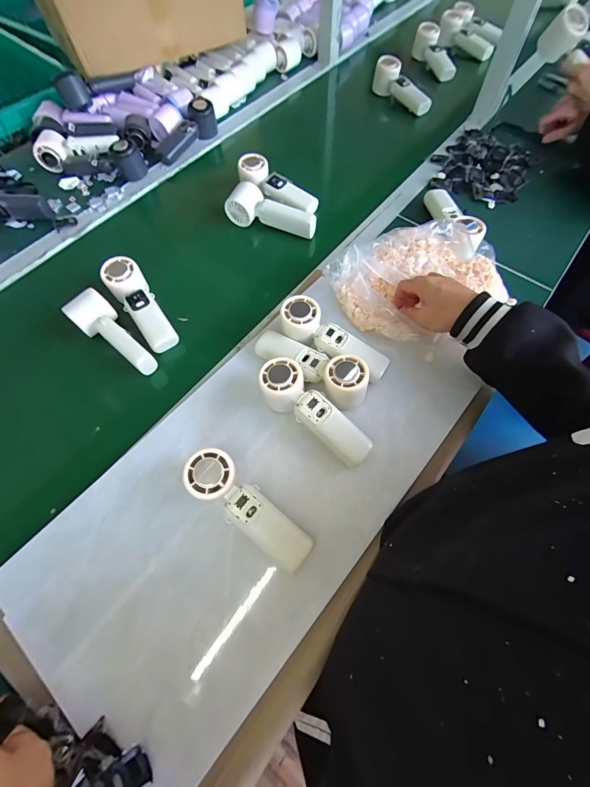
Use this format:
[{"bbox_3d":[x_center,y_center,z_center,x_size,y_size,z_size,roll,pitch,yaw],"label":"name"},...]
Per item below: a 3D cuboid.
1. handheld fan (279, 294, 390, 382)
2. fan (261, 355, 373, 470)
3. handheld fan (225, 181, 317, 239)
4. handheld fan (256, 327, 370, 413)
[{"bbox_3d":[0.055,-0.078,0.477,0.166,0.047,0.055,28,69,11],"label":"handheld fan"},{"bbox_3d":[0.022,0.026,0.431,0.168,0.053,0.056,42,72,16],"label":"fan"},{"bbox_3d":[-0.039,-0.333,0.617,0.167,0.049,0.047,18,67,7],"label":"handheld fan"},{"bbox_3d":[0.018,-0.038,0.457,0.168,0.053,0.061,29,69,11],"label":"handheld fan"}]

